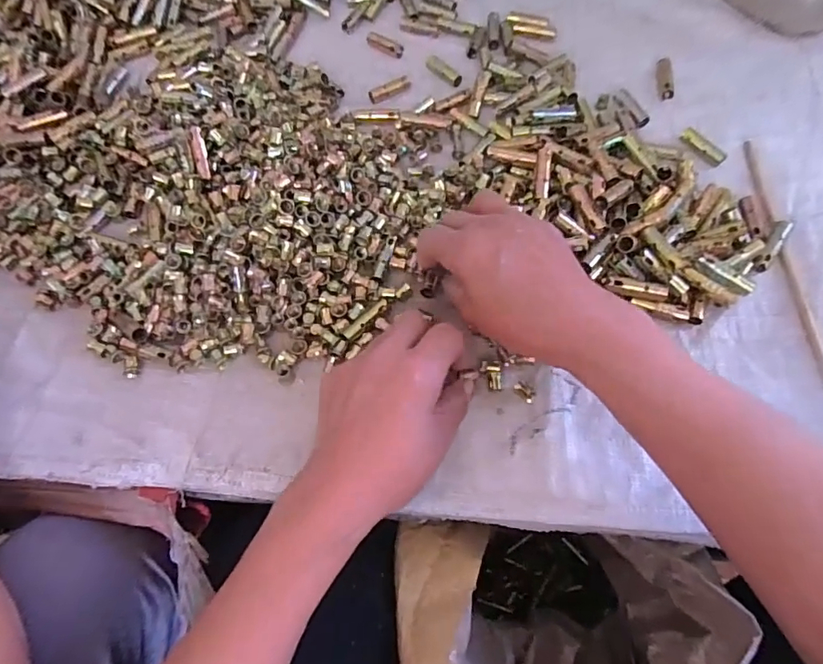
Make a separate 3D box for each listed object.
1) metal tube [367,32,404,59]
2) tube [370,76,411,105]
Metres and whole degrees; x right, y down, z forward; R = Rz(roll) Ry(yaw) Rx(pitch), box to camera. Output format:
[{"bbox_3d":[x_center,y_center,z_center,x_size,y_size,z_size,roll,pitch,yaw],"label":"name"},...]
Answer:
[{"bbox_3d":[-0.026,-0.284,0.493,0.041,0.008,0.011,32,72,16],"label":"metal tube"},{"bbox_3d":[-0.020,-0.224,0.465,0.040,0.010,0.012,-27,68,-8],"label":"tube"}]

